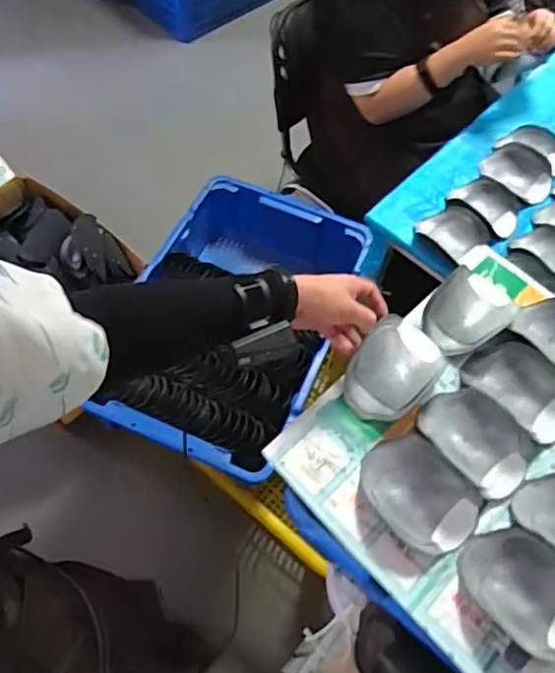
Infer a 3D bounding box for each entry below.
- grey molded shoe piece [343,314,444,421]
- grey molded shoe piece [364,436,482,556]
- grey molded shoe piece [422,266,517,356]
[{"bbox_3d":[0.145,0.048,0.736,0.100,0.047,0.119,39,66,17],"label":"grey molded shoe piece"},{"bbox_3d":[0.162,0.182,0.666,0.136,0.038,0.096,41,67,17],"label":"grey molded shoe piece"},{"bbox_3d":[0.266,-0.038,0.790,0.098,0.048,0.136,39,66,17],"label":"grey molded shoe piece"}]

